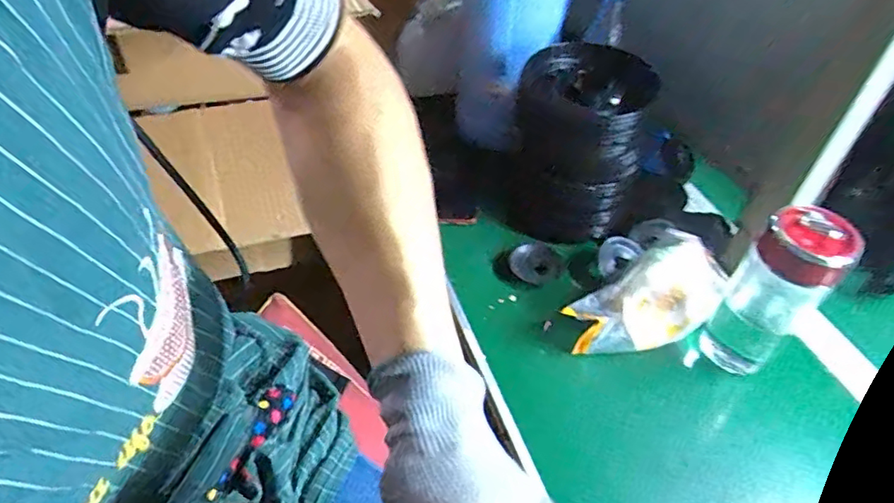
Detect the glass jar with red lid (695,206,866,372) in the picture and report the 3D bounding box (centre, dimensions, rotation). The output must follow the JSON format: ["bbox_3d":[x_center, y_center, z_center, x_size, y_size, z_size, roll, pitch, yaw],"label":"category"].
[{"bbox_3d":[0.294,0.039,0.512,0.066,0.166,0.062,2,46,-2],"label":"glass jar with red lid"}]

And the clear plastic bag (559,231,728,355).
[{"bbox_3d":[0.214,0.050,0.586,0.201,0.062,0.092,-31,55,-29],"label":"clear plastic bag"}]

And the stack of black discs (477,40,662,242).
[{"bbox_3d":[0.145,-0.122,0.654,0.147,0.175,0.137,16,47,11],"label":"stack of black discs"}]

